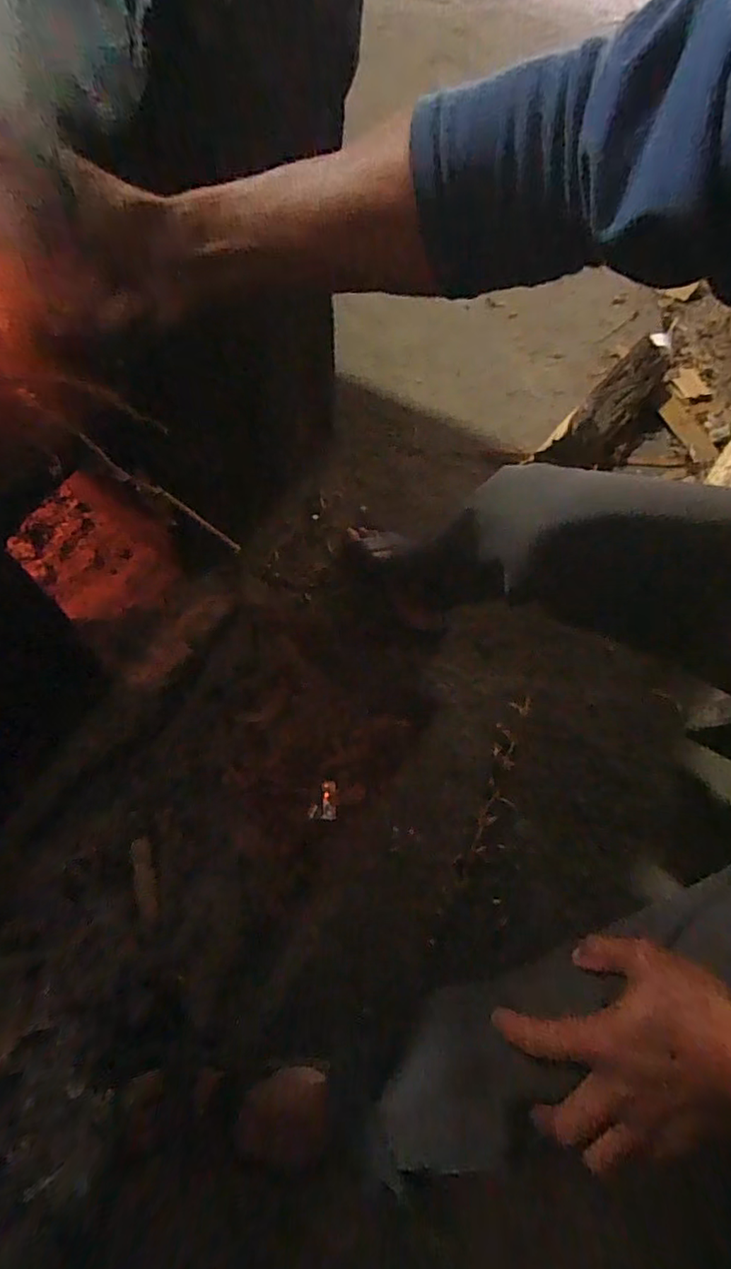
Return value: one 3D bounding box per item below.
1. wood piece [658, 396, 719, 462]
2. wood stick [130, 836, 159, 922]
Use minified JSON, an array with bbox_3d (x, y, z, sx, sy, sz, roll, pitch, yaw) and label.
[{"bbox_3d":[0.675,-0.427,1.139,0.053,0.013,0.152,-28,75,4],"label":"wood piece"},{"bbox_3d":[-0.355,0.394,0.882,0.029,0.016,0.127,-17,67,-10],"label":"wood stick"}]

